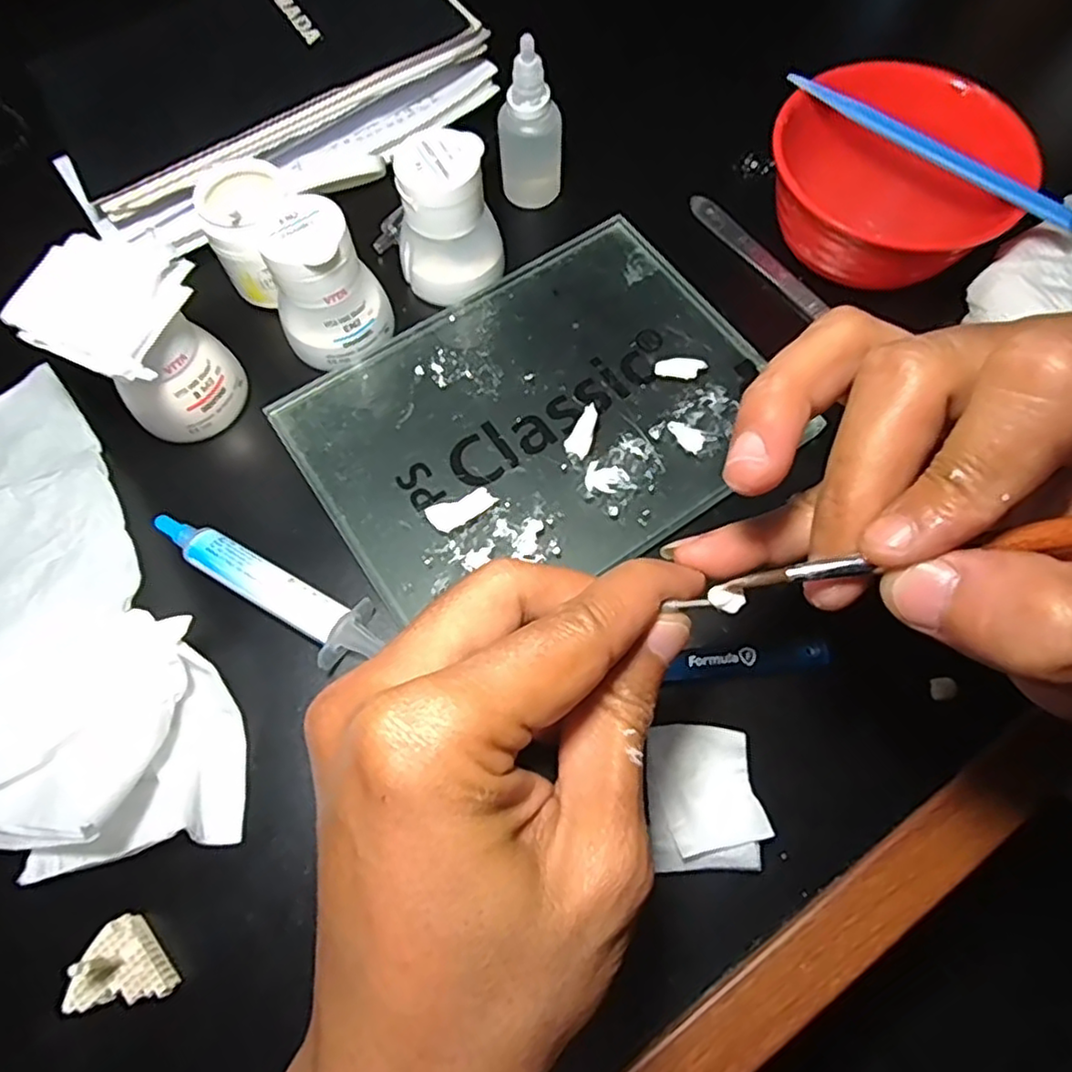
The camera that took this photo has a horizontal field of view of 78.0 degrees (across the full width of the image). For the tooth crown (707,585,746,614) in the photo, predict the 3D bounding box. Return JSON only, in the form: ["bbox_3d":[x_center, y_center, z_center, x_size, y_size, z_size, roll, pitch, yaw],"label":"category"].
[{"bbox_3d":[0.044,0.014,0.152,0.009,0.004,0.005,14,69,5],"label":"tooth crown"}]

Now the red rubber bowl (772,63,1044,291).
[{"bbox_3d":[0.162,-0.163,0.312,0.112,0.053,0.101,2,68,0],"label":"red rubber bowl"}]

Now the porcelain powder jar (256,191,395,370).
[{"bbox_3d":[-0.092,-0.110,0.290,0.046,0.056,0.042,-18,69,-8],"label":"porcelain powder jar"}]

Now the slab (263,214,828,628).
[{"bbox_3d":[0.003,-0.054,0.295,0.199,0.010,0.149,-33,72,-13],"label":"slab"}]

